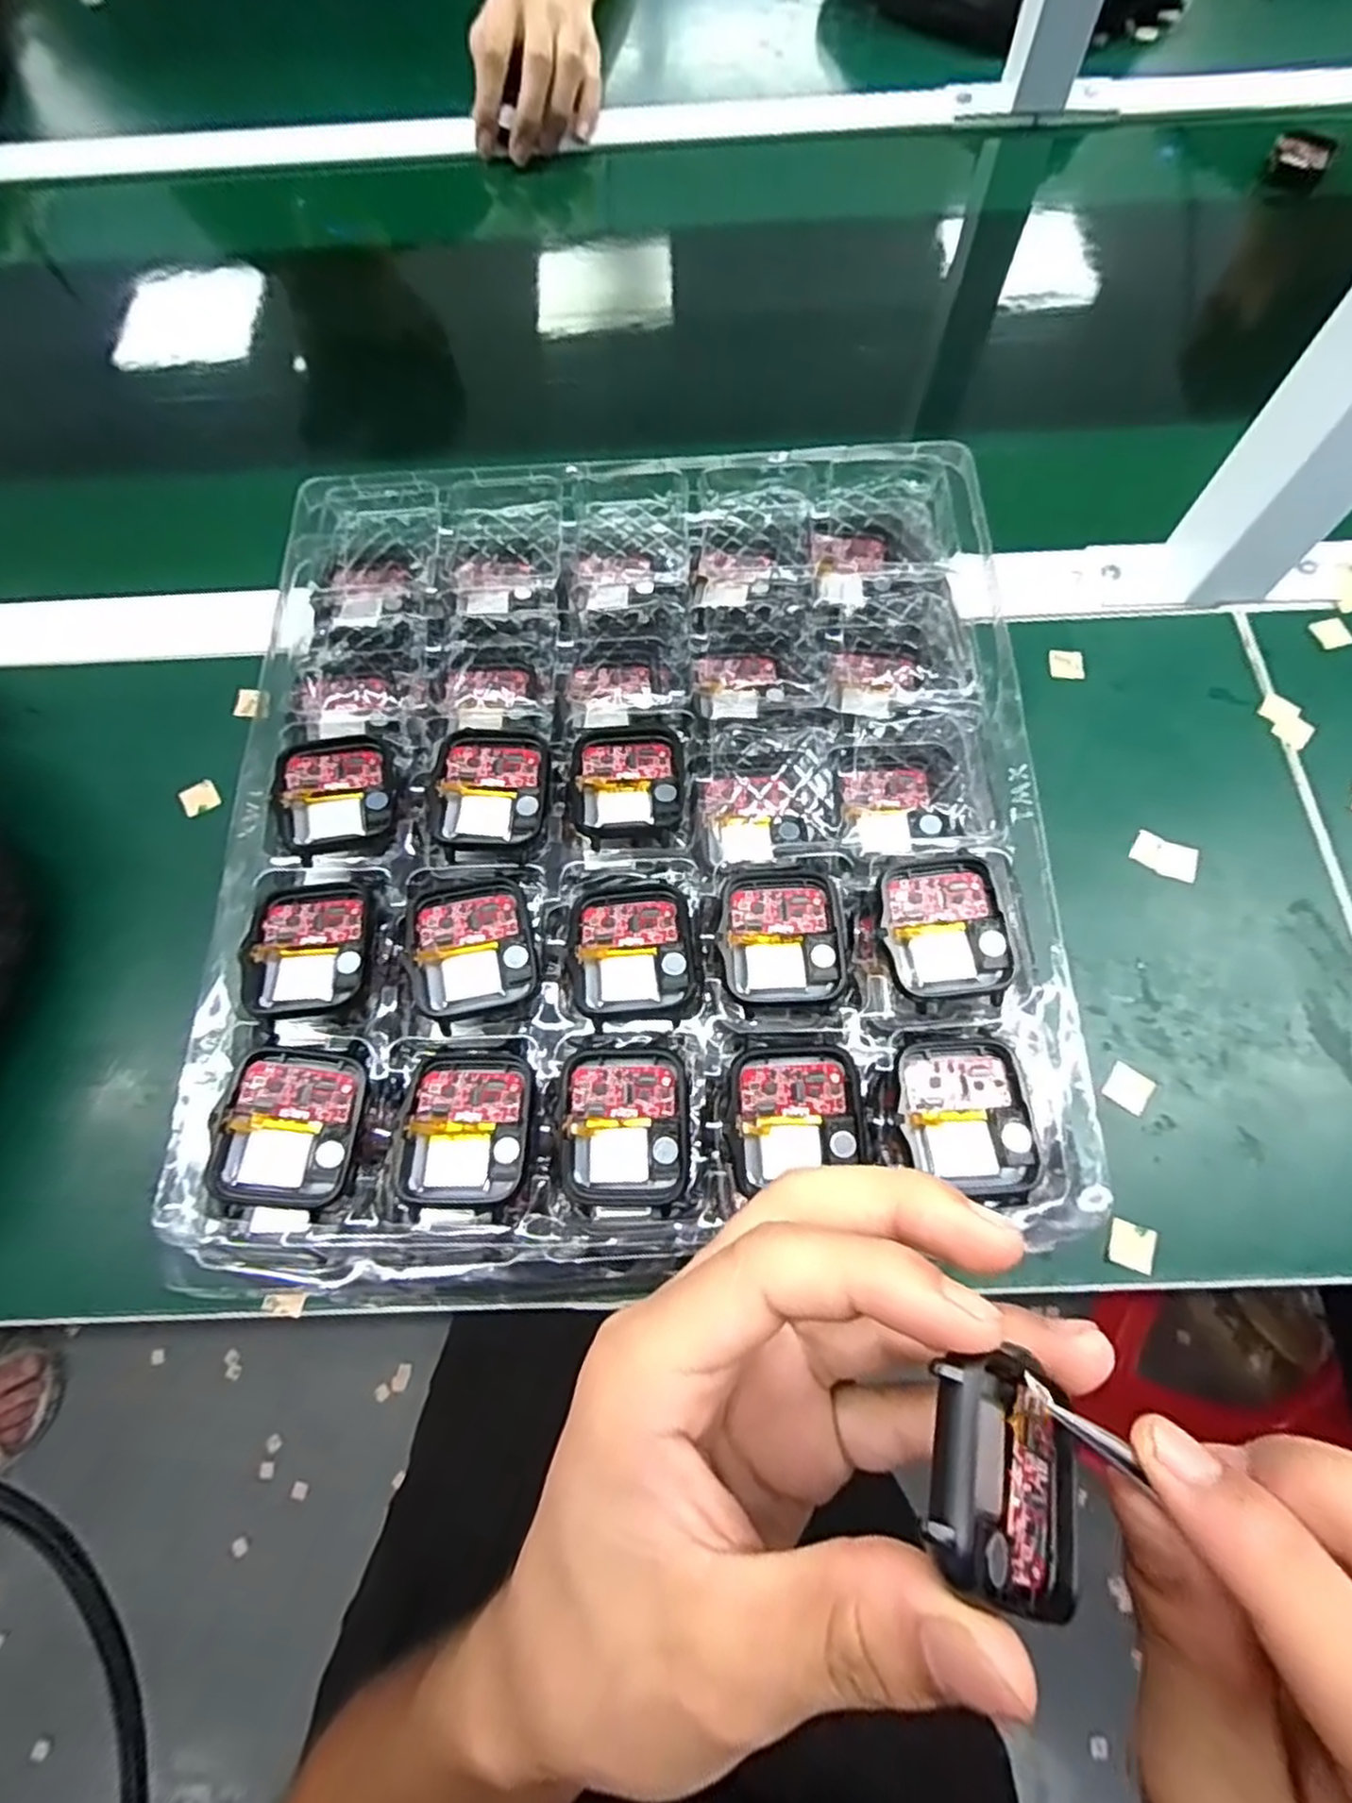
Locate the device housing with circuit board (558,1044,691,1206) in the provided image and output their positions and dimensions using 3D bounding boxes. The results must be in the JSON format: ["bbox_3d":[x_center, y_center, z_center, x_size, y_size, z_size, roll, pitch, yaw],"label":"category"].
[{"bbox_3d":[-0.015,0.064,0.212,0.036,0.010,0.043,2,69,3],"label":"device housing with circuit board"}]

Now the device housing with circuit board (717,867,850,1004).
[{"bbox_3d":[0.033,0.009,0.232,0.039,0.006,0.047,-3,69,1],"label":"device housing with circuit board"}]

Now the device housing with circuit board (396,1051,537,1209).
[{"bbox_3d":[-0.060,0.066,0.215,0.036,0.013,0.044,2,69,3],"label":"device housing with circuit board"}]

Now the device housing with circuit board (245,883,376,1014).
[{"bbox_3d":[-0.114,0.014,0.229,0.035,0.009,0.042,-4,69,0],"label":"device housing with circuit board"}]

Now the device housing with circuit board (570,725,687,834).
[{"bbox_3d":[-0.016,-0.043,0.249,0.038,0.009,0.044,0,69,2],"label":"device housing with circuit board"}]

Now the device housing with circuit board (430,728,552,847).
[{"bbox_3d":[-0.061,-0.038,0.244,0.037,0.005,0.041,2,69,3],"label":"device housing with circuit board"}]

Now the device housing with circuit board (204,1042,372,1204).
[{"bbox_3d":[-0.111,0.066,0.212,0.036,0.007,0.043,11,78,-12],"label":"device housing with circuit board"}]

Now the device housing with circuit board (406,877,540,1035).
[{"bbox_3d":[-0.064,0.013,0.229,0.038,0.007,0.045,-14,69,-3],"label":"device housing with circuit board"}]

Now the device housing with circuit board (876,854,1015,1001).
[{"bbox_3d":[0.082,0.008,0.224,0.036,0.007,0.043,-4,69,0],"label":"device housing with circuit board"}]

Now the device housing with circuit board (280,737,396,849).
[{"bbox_3d":[-0.114,-0.038,0.248,0.035,0.008,0.043,-11,69,-2],"label":"device housing with circuit board"}]

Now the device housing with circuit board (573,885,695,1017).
[{"bbox_3d":[-0.013,0.014,0.228,0.036,0.005,0.042,-3,69,1],"label":"device housing with circuit board"}]

